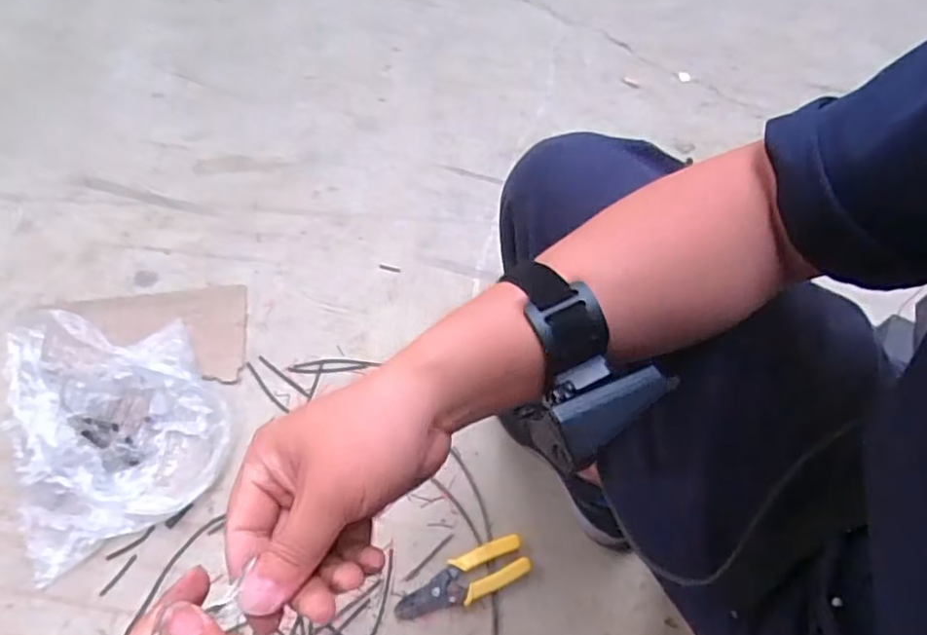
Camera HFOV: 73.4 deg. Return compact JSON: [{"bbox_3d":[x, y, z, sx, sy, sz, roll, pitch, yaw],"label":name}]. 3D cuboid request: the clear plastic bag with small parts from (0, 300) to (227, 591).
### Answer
[{"bbox_3d":[-0.431,0.119,0.766,0.245,0.116,0.283,-20,61,-16],"label":"clear plastic bag with small parts"}]

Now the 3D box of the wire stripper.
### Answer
[{"bbox_3d":[-0.001,0.311,0.736,0.162,0.017,0.051,-20,61,-16],"label":"wire stripper"}]

